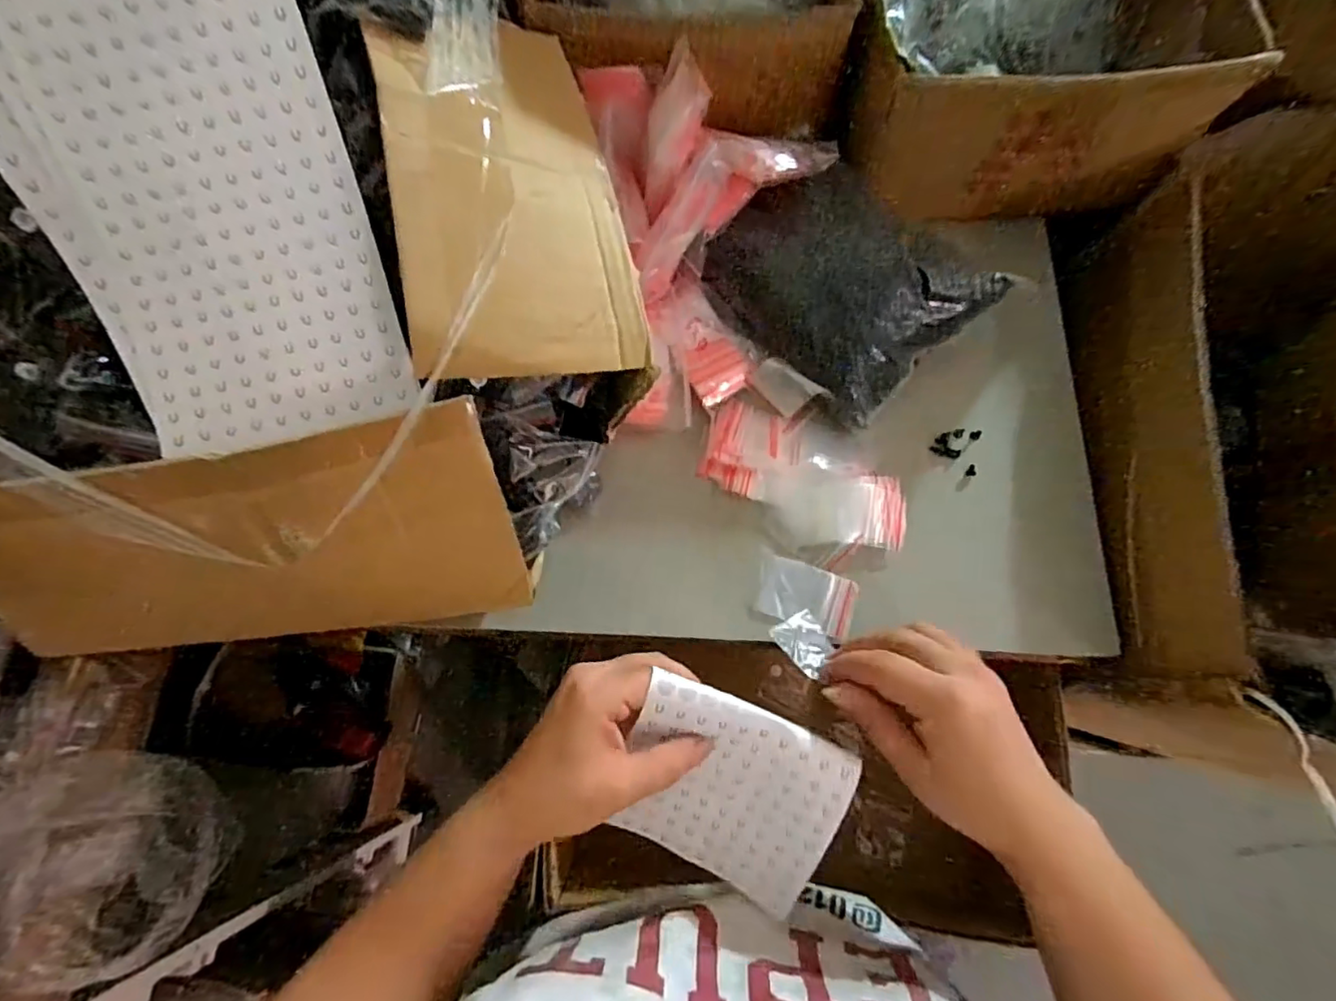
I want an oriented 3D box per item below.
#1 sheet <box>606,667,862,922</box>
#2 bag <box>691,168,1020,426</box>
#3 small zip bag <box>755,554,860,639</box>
[{"bbox_3d":[0.033,0.167,0.336,0.119,0.019,0.112,23,108,6],"label":"sheet"},{"bbox_3d":[0.110,-0.149,0.422,0.167,0.075,0.111,40,76,10],"label":"bag"},{"bbox_3d":[0.091,0.063,0.397,0.063,0.004,0.040,17,75,7],"label":"small zip bag"}]

